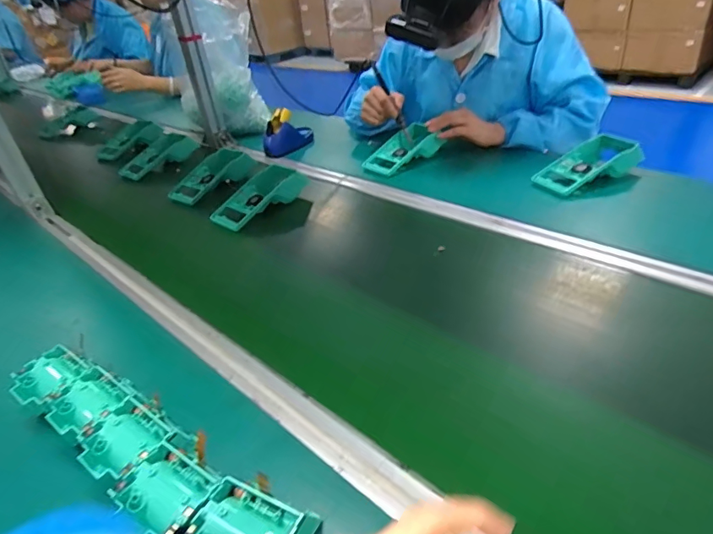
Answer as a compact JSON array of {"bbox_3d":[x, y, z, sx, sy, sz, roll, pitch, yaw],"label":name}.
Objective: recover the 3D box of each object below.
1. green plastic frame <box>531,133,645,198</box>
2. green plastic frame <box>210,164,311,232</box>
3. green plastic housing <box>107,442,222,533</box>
[{"bbox_3d":[0.412,-0.185,0.828,0.188,0.052,0.093,-22,37,-21],"label":"green plastic frame"},{"bbox_3d":[-0.180,-0.132,0.869,0.101,0.056,0.170,16,41,30],"label":"green plastic frame"},{"bbox_3d":[-0.149,0.193,0.388,0.077,0.049,0.061,14,39,27],"label":"green plastic housing"}]

